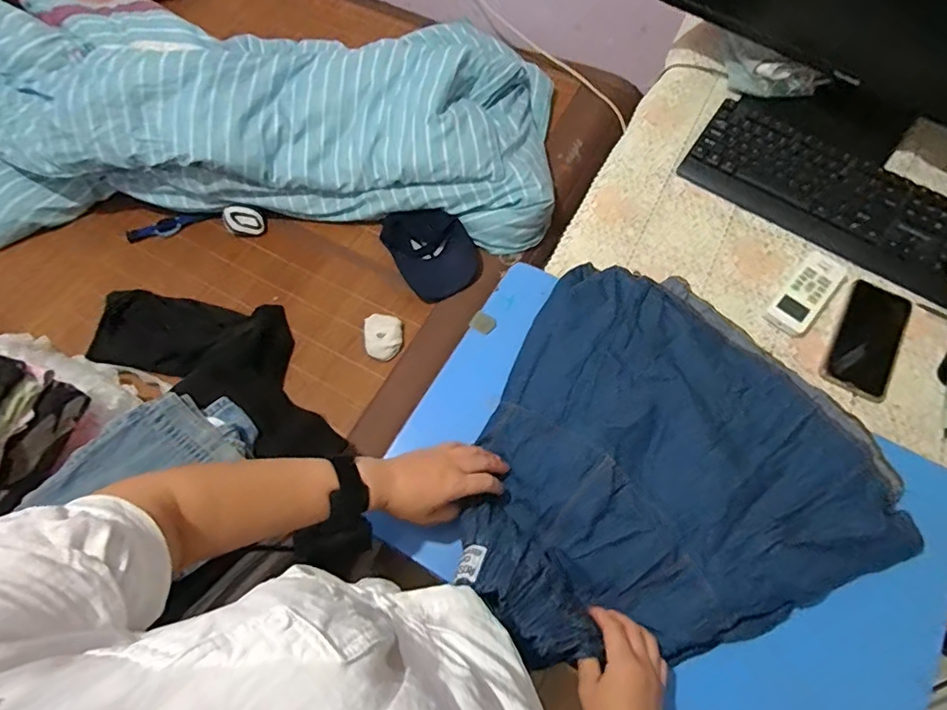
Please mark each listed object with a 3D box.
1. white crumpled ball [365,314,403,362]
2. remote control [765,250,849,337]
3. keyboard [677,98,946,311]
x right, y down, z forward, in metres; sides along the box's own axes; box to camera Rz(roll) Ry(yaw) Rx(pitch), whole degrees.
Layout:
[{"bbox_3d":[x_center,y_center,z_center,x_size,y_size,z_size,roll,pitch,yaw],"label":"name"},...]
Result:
[{"bbox_3d":[-0.180,-0.037,1.053,0.078,0.034,0.105,-4,66,-2],"label":"white crumpled ball"},{"bbox_3d":[0.454,-0.084,0.711,0.053,0.015,0.136,41,72,16],"label":"remote control"},{"bbox_3d":[0.524,-0.229,0.755,0.416,0.033,0.148,35,71,14],"label":"keyboard"}]

